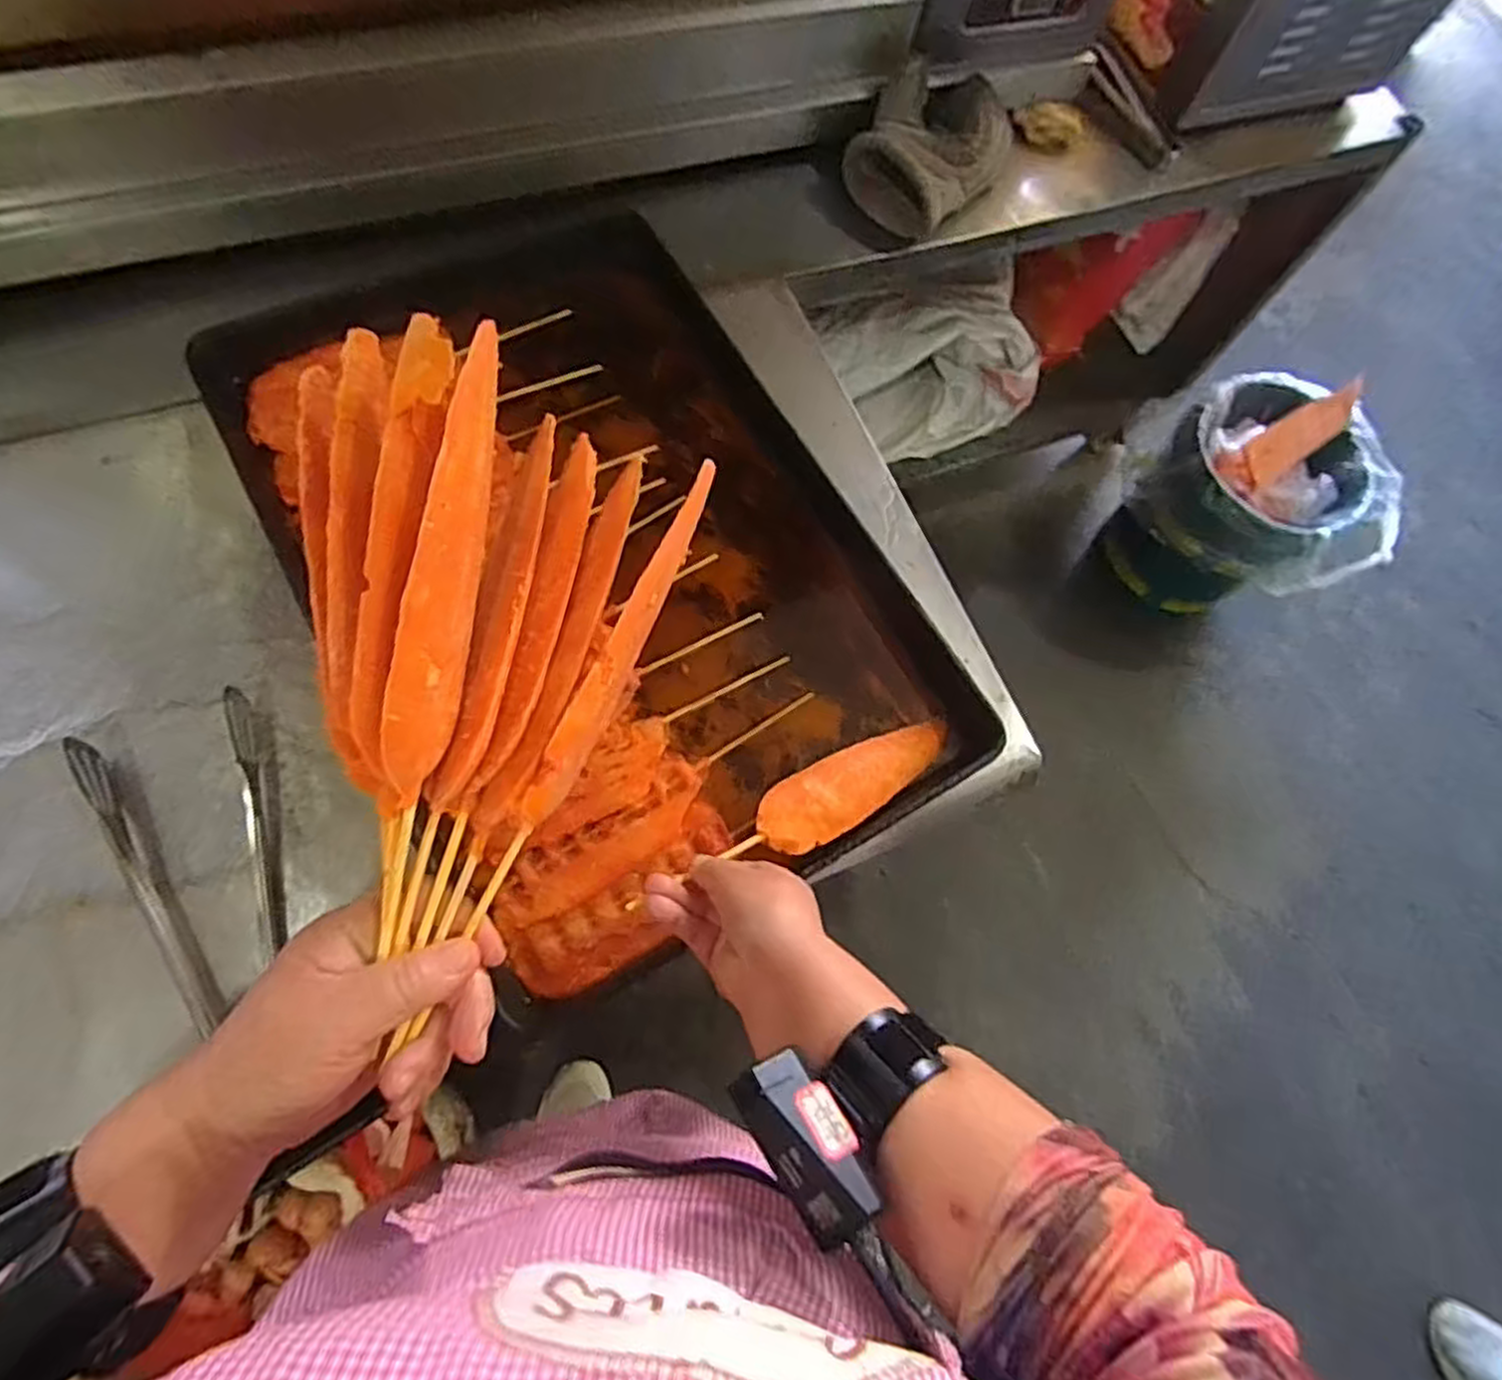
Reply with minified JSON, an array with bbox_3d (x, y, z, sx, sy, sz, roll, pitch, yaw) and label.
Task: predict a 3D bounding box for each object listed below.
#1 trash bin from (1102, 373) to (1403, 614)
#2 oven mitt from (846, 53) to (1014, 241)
[{"bbox_3d":[0.854,-0.313,1.437,0.307,0.409,0.351,-10,71,-11],"label":"trash bin"},{"bbox_3d":[0.198,-0.596,0.875,0.135,0.099,0.171,42,70,8],"label":"oven mitt"}]

